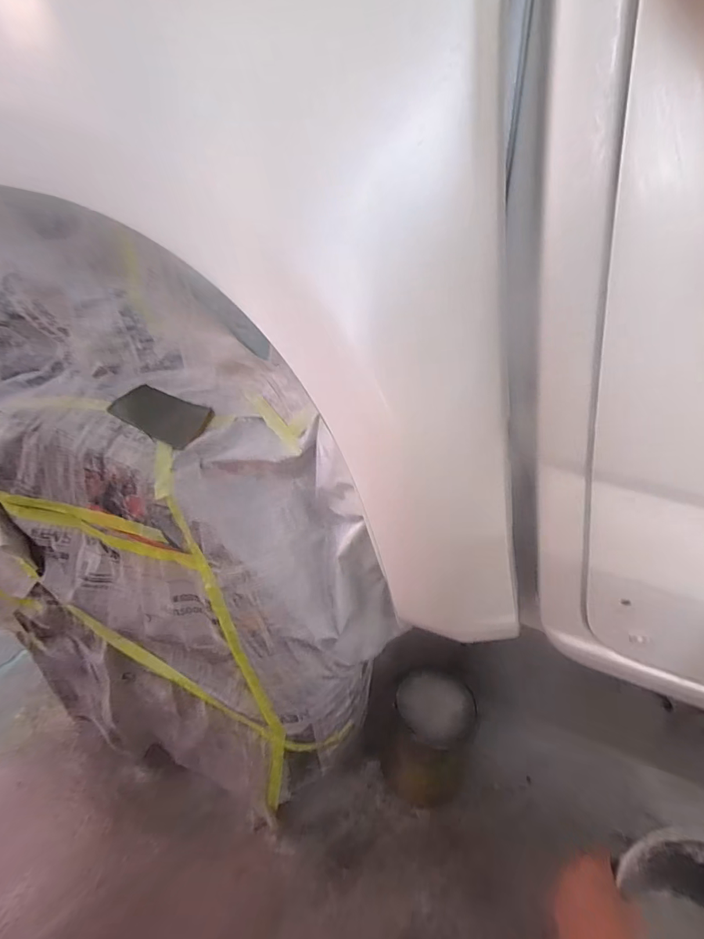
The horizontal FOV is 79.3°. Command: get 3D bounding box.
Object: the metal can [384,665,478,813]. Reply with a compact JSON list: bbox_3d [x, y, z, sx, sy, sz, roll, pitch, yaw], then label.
[{"bbox_3d":[0.140,0.520,0.808,0.150,0.213,0.162,11,30,16],"label":"metal can"}]

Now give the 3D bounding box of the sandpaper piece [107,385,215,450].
[{"bbox_3d":[-0.241,-0.070,0.538,0.123,0.012,0.067,23,60,11],"label":"sandpaper piece"}]

